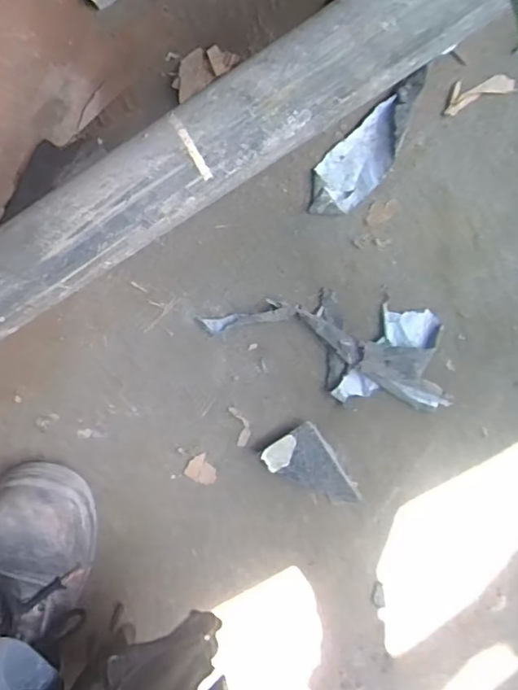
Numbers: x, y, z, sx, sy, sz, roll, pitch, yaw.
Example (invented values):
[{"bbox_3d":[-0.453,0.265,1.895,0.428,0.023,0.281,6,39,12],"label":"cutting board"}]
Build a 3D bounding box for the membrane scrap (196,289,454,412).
[{"bbox_3d":[0.065,0.000,0.499,0.220,0.026,0.088,11,98,-2],"label":"membrane scrap"}]

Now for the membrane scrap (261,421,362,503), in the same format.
[{"bbox_3d":[0.049,0.120,0.518,0.055,0.020,0.088,-35,97,4],"label":"membrane scrap"}]

